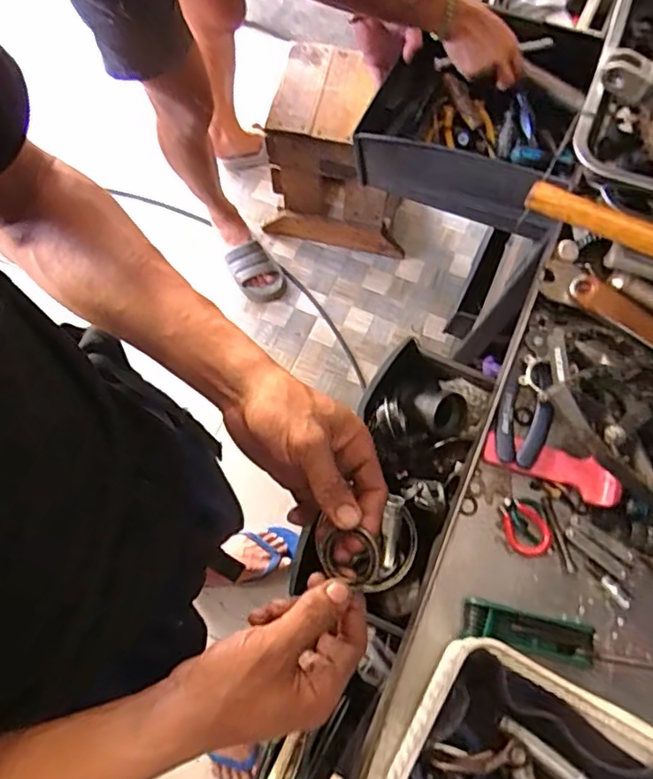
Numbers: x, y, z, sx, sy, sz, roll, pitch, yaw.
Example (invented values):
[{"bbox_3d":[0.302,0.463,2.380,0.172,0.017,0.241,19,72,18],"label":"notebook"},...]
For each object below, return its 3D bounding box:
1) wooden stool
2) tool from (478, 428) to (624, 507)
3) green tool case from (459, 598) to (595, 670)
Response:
[{"bbox_3d":[0.045,-0.559,1.440,0.345,0.420,0.258,13,71,4],"label":"wooden stool"},{"bbox_3d":[0.205,0.069,0.528,0.123,0.013,0.037,23,72,7],"label":"tool"},{"bbox_3d":[0.165,0.200,0.480,0.103,0.015,0.031,12,71,4],"label":"green tool case"}]

